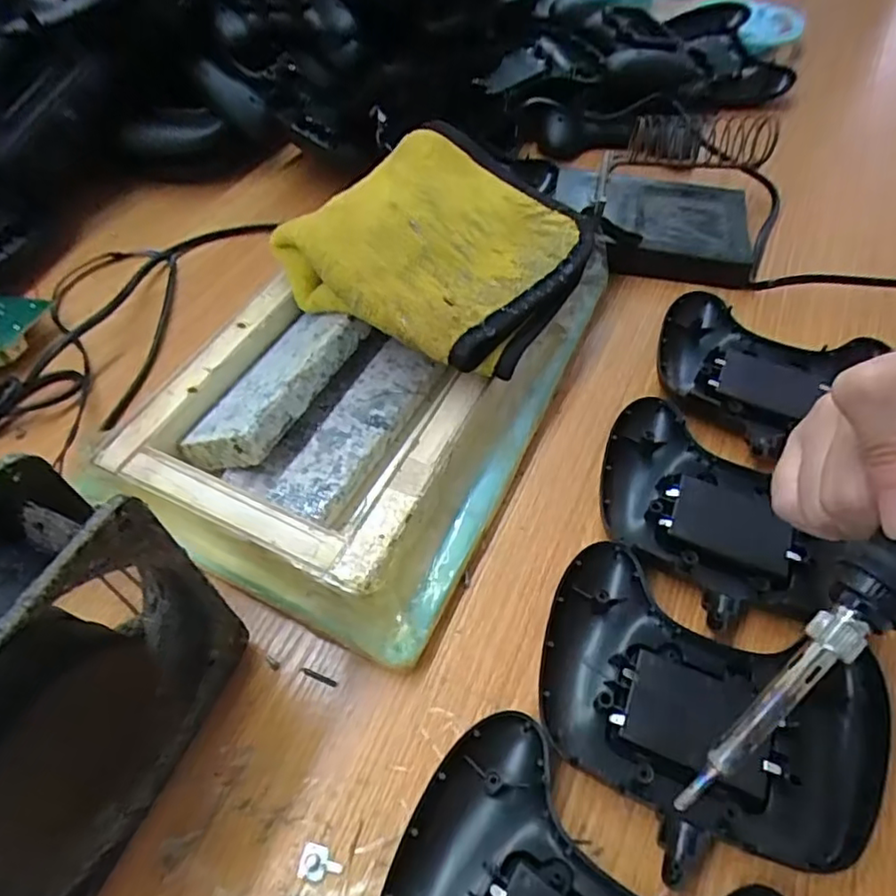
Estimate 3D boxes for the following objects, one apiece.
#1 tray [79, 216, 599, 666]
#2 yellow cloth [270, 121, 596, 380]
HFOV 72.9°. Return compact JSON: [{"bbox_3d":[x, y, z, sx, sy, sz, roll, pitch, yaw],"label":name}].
[{"bbox_3d":[-0.032,-0.041,0.313,0.164,0.045,0.260,21,56,13],"label":"tray"},{"bbox_3d":[0.001,-0.106,0.316,0.137,0.031,0.144,31,59,19],"label":"yellow cloth"}]

